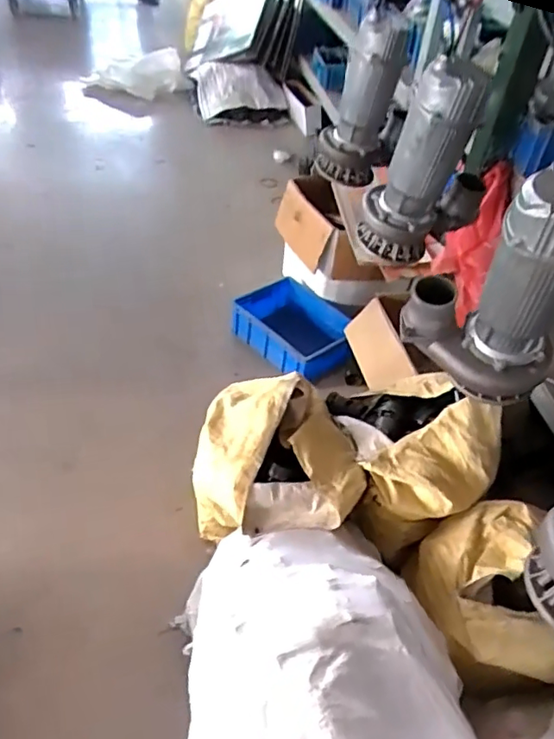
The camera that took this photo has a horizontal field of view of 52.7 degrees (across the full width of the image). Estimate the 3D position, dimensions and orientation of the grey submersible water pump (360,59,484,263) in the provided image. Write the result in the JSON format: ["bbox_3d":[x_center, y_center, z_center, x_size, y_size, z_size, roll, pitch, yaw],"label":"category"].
[{"bbox_3d":[0.300,-0.394,1.106,0.228,0.386,0.168,18,46,12],"label":"grey submersible water pump"}]

